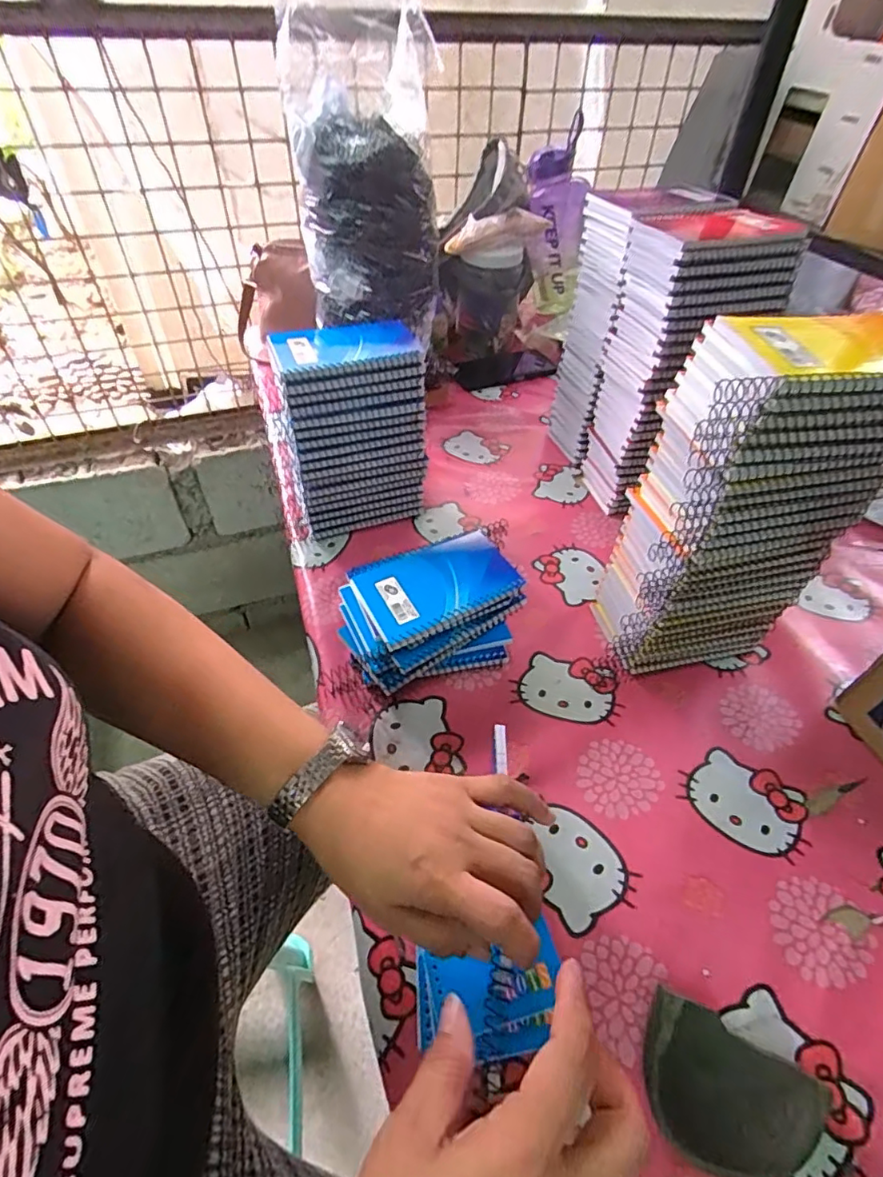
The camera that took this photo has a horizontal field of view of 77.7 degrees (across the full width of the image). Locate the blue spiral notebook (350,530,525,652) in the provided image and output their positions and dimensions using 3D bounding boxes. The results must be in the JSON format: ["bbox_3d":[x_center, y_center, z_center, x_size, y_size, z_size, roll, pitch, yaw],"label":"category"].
[{"bbox_3d":[-0.004,-0.006,0.479,0.132,0.012,0.086,-25,53,-23],"label":"blue spiral notebook"}]

